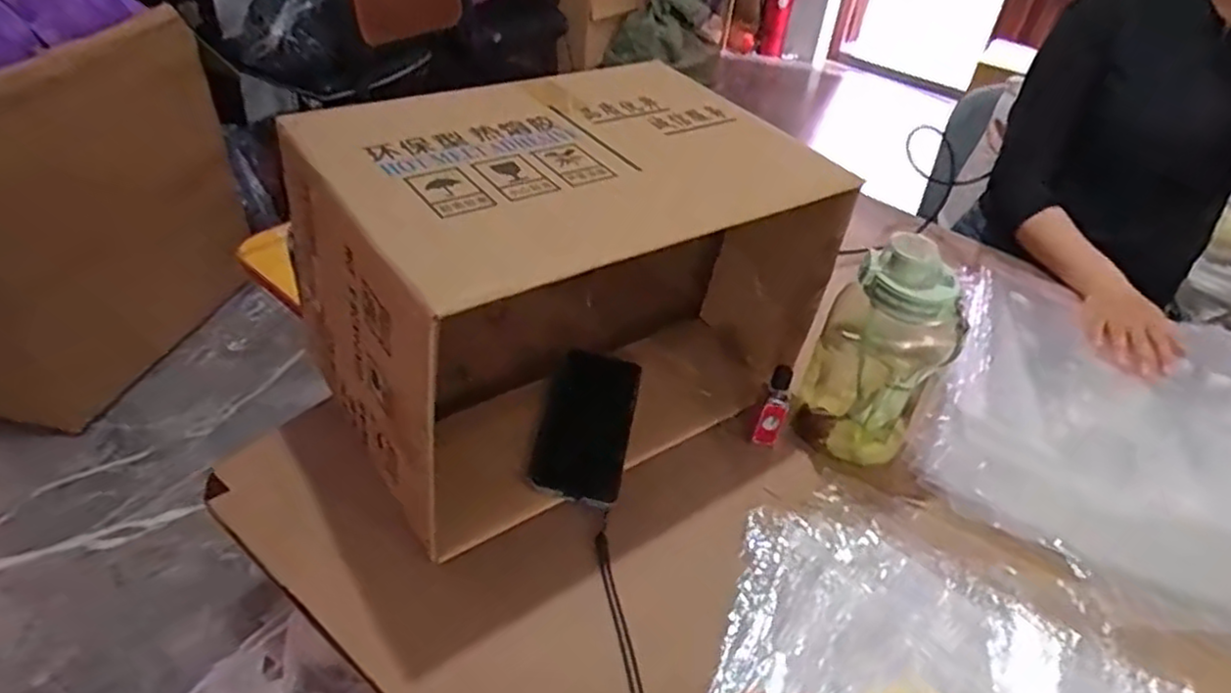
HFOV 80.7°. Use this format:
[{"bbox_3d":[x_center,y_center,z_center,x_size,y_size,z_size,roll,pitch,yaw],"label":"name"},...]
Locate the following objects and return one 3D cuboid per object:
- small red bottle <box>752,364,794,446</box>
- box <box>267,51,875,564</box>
[{"bbox_3d":[0.148,0.056,0.672,0.024,0.080,0.018,16,21,13],"label":"small red bottle"},{"bbox_3d":[-0.048,-0.057,0.655,0.404,0.273,0.283,-24,48,-32],"label":"box"}]

